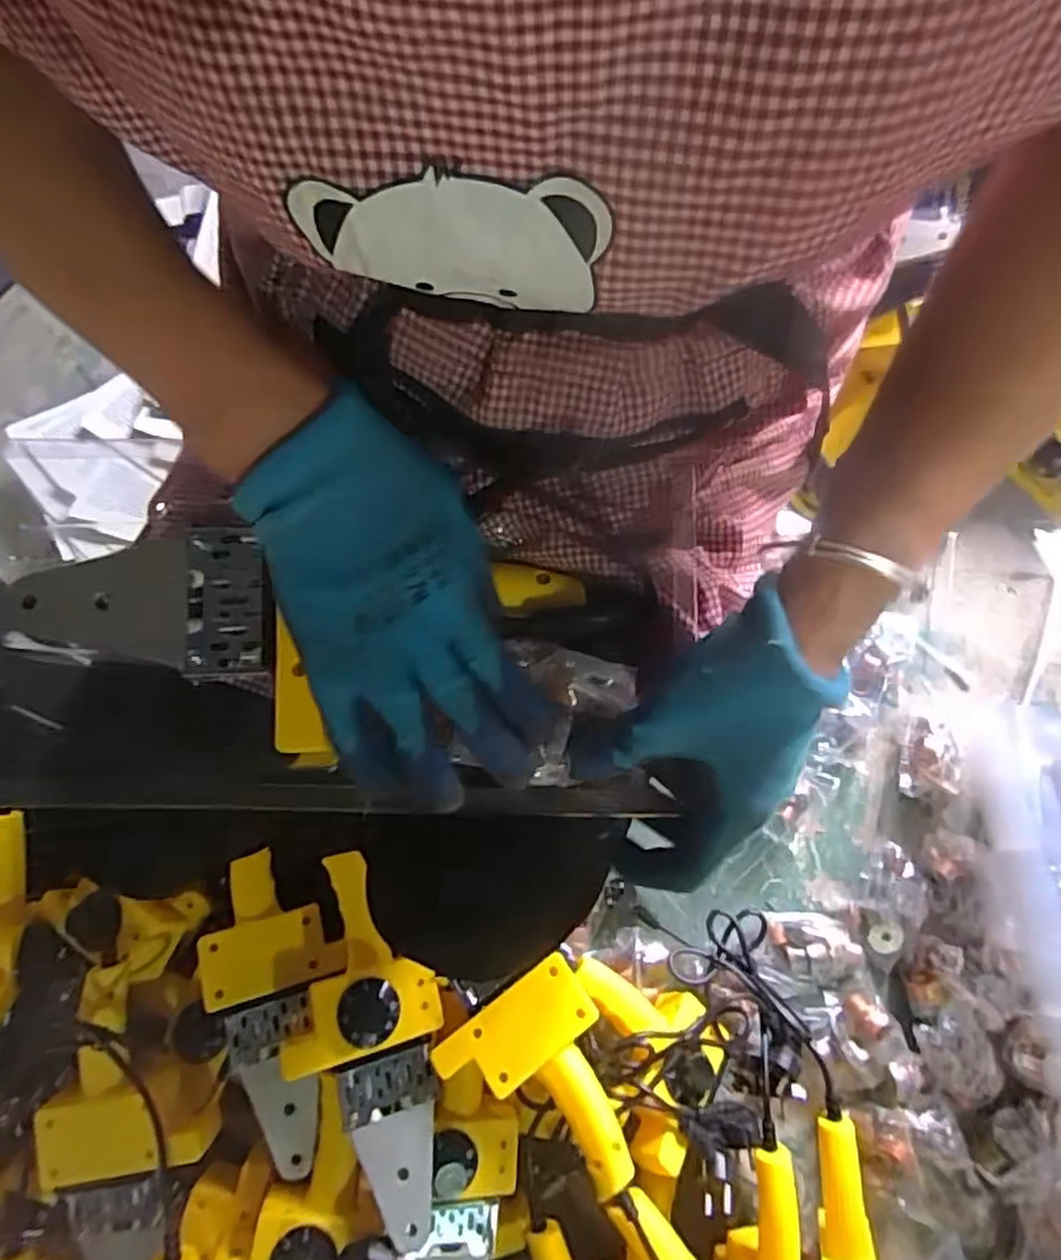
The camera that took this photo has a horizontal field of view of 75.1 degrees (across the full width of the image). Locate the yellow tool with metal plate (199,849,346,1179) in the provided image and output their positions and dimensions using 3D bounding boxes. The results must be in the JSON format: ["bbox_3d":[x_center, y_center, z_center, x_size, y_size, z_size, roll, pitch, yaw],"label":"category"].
[{"bbox_3d":[-0.216,0.330,0.593,0.115,0.055,0.239,-13,79,-2],"label":"yellow tool with metal plate"}]

